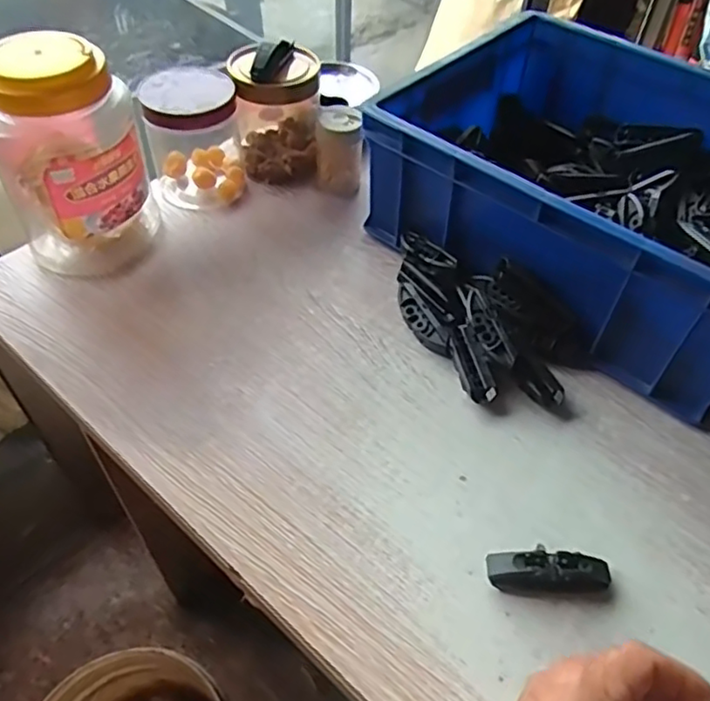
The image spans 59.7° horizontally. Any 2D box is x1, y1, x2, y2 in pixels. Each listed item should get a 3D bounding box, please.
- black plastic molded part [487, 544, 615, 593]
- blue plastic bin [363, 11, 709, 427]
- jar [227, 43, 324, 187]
[{"bbox_3d":[0.118,0.132,0.375,0.072,0.016,0.024,3,50,1],"label":"black plastic molded part"},{"bbox_3d":[0.217,-0.141,0.536,0.330,0.130,0.278,37,58,25],"label":"blue plastic bin"},{"bbox_3d":[-0.078,-0.244,0.615,0.082,0.120,0.092,-6,51,-7],"label":"jar"}]

